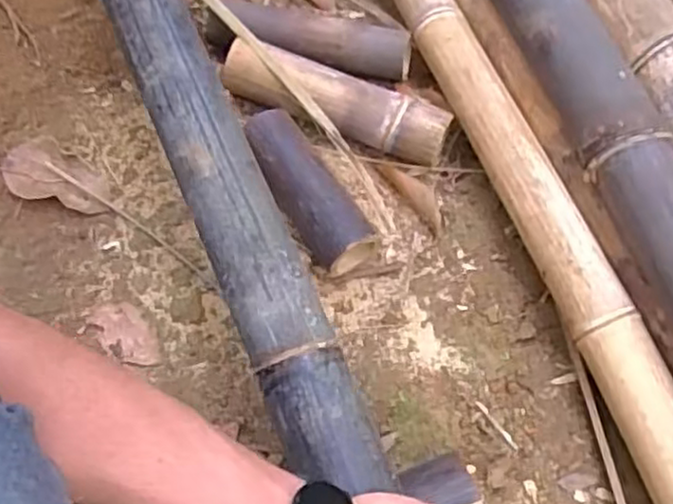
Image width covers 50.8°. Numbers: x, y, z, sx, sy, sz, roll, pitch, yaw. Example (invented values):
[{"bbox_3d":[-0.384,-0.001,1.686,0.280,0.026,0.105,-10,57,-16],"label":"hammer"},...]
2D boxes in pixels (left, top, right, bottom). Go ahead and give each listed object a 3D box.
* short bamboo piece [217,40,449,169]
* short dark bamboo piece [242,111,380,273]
[{"bbox_3d":[-0.003,-0.162,0.781,0.255,0.065,0.065,20,64,9],"label":"short bamboo piece"},{"bbox_3d":[-0.035,-0.062,0.726,0.064,0.067,0.186,-30,67,-16],"label":"short dark bamboo piece"}]

